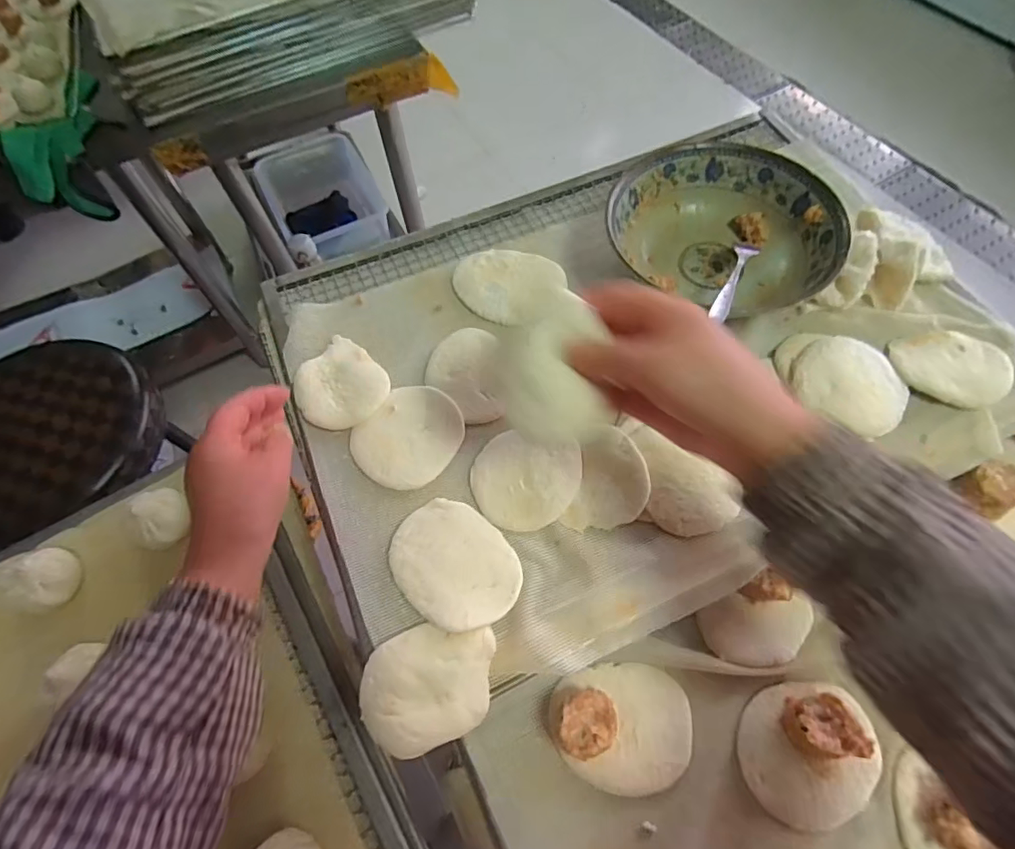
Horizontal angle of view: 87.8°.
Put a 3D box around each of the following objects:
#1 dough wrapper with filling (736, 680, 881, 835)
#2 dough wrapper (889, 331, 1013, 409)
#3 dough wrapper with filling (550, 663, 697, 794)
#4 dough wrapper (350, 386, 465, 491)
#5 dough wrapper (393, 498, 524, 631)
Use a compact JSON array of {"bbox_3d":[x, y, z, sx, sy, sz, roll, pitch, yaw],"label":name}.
[{"bbox_3d":[0.200,0.218,0.347,0.081,0.032,0.079,-1,62,2],"label":"dough wrapper with filling"},{"bbox_3d":[0.363,-0.046,0.431,0.085,0.007,0.071,15,61,15],"label":"dough wrapper"},{"bbox_3d":[0.080,0.206,0.359,0.095,0.032,0.077,-4,62,0],"label":"dough wrapper with filling"},{"bbox_3d":[-0.079,0.010,0.429,0.073,0.010,0.088,34,68,18],"label":"dough wrapper"},{"bbox_3d":[-0.039,0.099,0.380,0.099,0.010,0.076,36,64,22],"label":"dough wrapper"}]

